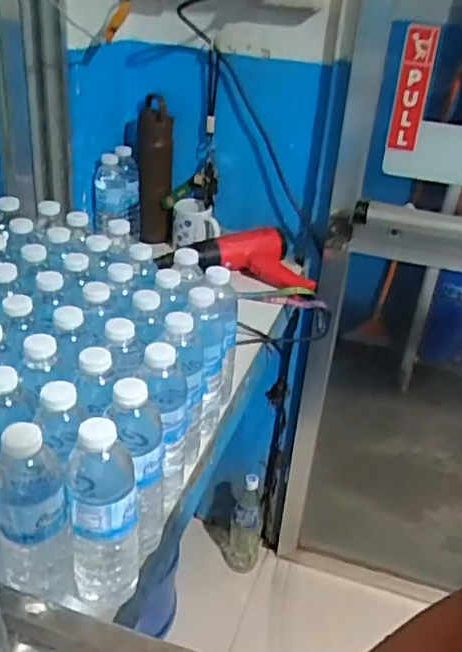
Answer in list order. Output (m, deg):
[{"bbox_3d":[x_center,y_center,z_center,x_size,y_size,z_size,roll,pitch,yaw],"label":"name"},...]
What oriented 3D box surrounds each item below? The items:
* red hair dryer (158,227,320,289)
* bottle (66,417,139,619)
[{"bbox_3d":[0.011,-0.136,1.209,0.299,0.072,0.165,4,31,-1],"label":"red hair dryer"},{"bbox_3d":[-0.114,0.180,0.561,0.061,0.207,0.056,0,31,-8],"label":"bottle"}]

